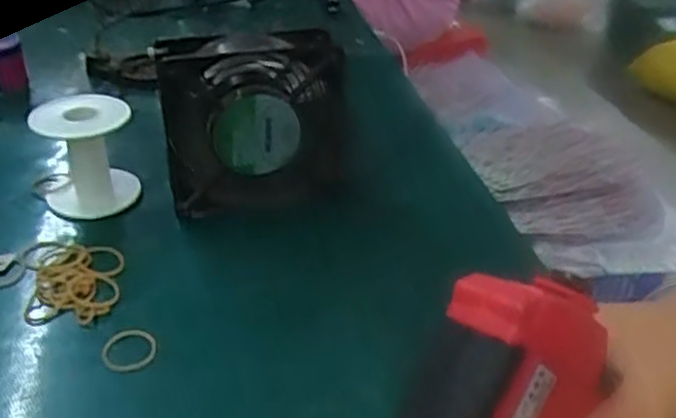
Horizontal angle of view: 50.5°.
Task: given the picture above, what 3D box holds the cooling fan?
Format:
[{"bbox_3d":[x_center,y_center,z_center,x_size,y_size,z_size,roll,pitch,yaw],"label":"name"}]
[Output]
[{"bbox_3d":[-0.057,-0.054,0.504,0.126,0.134,0.044,-8,35,-13],"label":"cooling fan"}]

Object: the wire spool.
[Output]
[{"bbox_3d":[-0.177,-0.036,0.507,0.064,0.081,0.052,-9,34,-18],"label":"wire spool"}]

